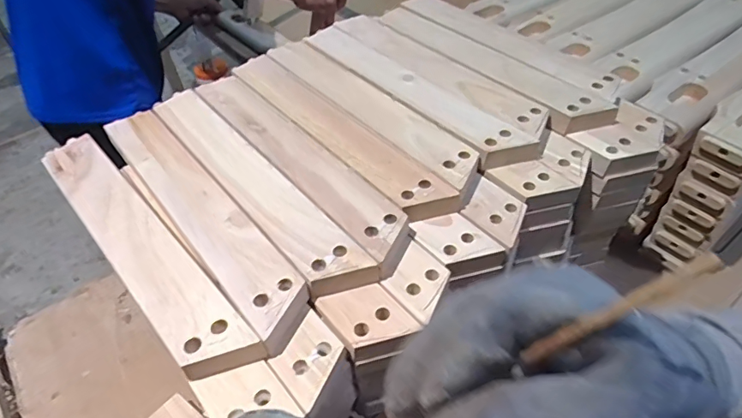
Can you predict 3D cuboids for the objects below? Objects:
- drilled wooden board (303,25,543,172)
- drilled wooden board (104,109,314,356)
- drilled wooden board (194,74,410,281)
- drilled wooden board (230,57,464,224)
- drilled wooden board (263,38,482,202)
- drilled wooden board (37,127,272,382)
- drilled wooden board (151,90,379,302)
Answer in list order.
[{"bbox_3d":[0.034,-0.120,0.478,0.054,0.018,0.288,-34,53,-25],"label":"drilled wooden board"},{"bbox_3d":[-0.139,-0.003,0.383,0.046,0.017,0.287,-33,53,-24],"label":"drilled wooden board"},{"bbox_3d":[-0.068,-0.047,0.421,0.046,0.020,0.291,-32,53,-23],"label":"drilled wooden board"},{"bbox_3d":[-0.039,-0.077,0.443,0.046,0.015,0.290,-33,53,-24],"label":"drilled wooden board"},{"bbox_3d":[-0.006,-0.099,0.463,0.050,0.017,0.292,-33,53,-24],"label":"drilled wooden board"},{"bbox_3d":[-0.177,0.020,0.355,0.044,0.013,0.284,-35,54,-26],"label":"drilled wooden board"},{"bbox_3d":[-0.103,-0.023,0.402,0.046,0.022,0.290,-34,53,-24],"label":"drilled wooden board"}]

